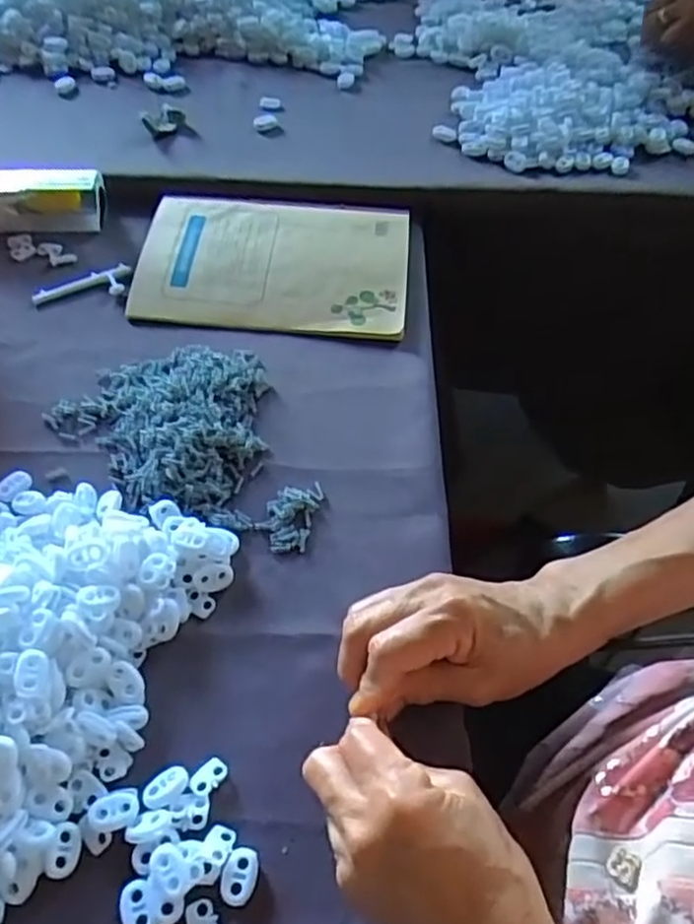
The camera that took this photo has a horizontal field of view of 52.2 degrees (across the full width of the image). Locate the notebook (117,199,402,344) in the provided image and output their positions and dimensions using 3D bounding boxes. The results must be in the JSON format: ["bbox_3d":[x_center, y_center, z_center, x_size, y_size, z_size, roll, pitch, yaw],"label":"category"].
[{"bbox_3d":[-0.056,-0.161,0.557,0.205,0.014,0.141,5,55,2],"label":"notebook"}]

